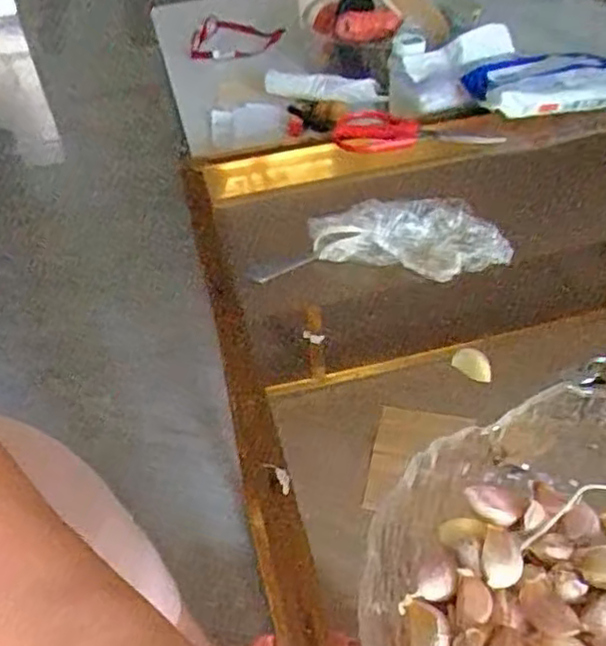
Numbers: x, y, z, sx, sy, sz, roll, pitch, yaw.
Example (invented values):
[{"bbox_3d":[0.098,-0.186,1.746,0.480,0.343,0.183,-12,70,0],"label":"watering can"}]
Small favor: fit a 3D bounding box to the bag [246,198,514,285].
[{"bbox_3d":[0.058,-0.061,0.540,0.196,0.044,0.069,-8,42,-2],"label":"bag"}]

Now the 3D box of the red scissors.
[{"bbox_3d":[0.116,-0.194,0.702,0.166,0.027,0.047,7,44,15],"label":"red scissors"}]

